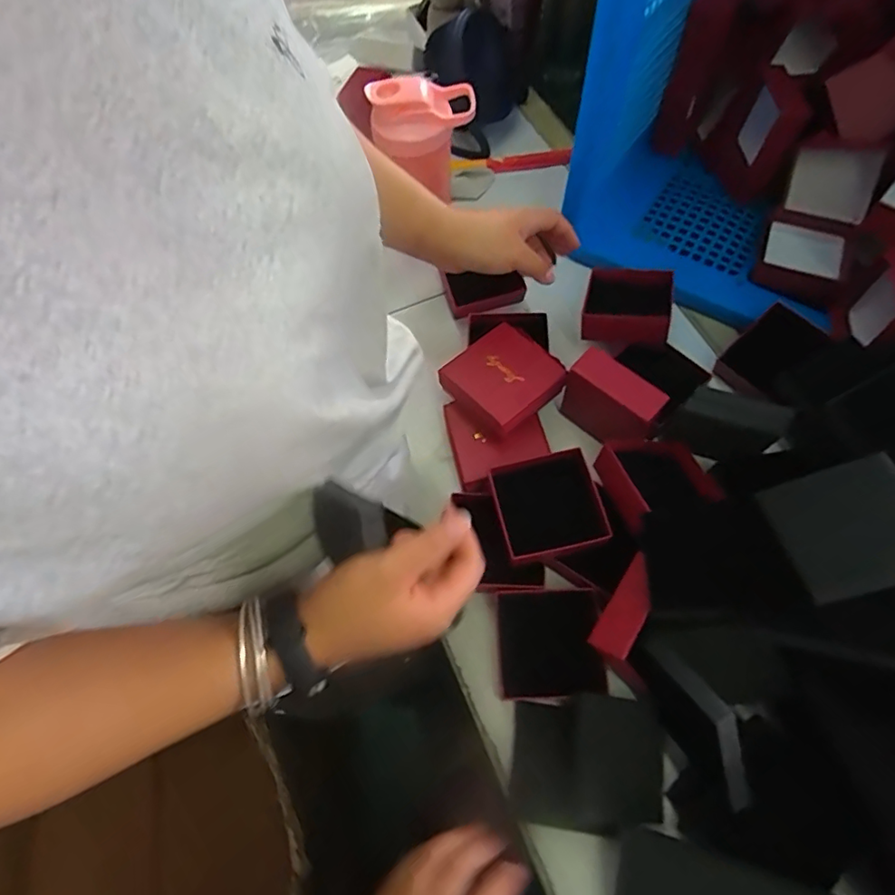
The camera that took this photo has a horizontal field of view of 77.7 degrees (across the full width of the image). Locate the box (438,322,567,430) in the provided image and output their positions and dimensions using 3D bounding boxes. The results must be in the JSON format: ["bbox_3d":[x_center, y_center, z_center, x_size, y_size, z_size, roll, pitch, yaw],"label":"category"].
[{"bbox_3d":[0.055,-0.067,0.547,0.093,0.033,0.093,-40,68,-15],"label":"box"}]

